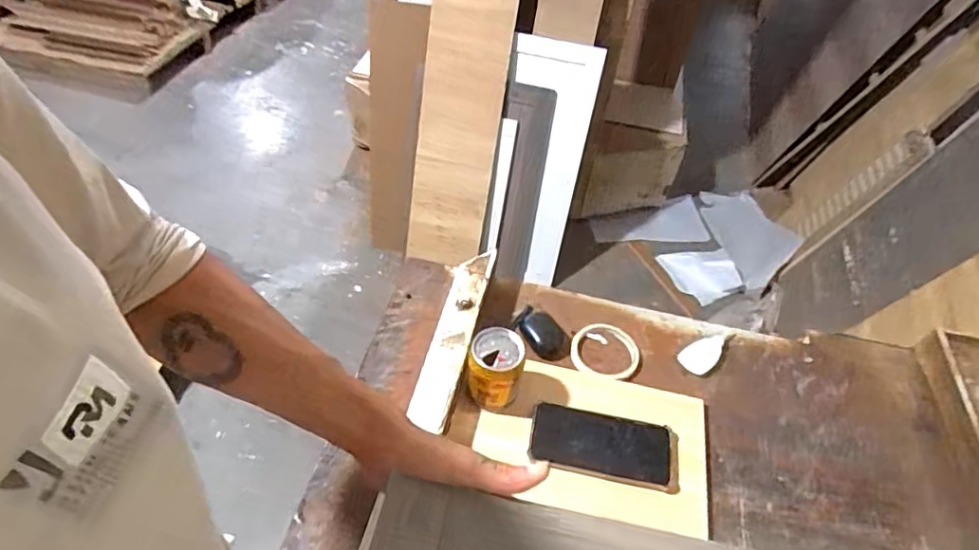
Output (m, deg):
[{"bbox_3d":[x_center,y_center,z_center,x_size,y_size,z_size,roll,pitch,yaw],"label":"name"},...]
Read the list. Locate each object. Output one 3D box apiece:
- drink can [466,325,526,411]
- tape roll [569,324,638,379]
[{"bbox_3d":[0.007,0.113,0.681,0.060,0.097,0.061,3,49,-3],"label":"drink can"},{"bbox_3d":[0.155,0.104,0.775,0.089,0.017,0.086,3,49,-3],"label":"tape roll"}]

